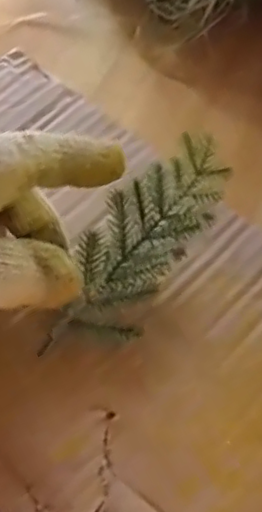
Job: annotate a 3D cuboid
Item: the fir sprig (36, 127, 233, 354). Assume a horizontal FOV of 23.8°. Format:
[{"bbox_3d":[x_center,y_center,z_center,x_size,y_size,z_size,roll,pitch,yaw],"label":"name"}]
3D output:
[{"bbox_3d":[0.004,-0.004,0.297,0.041,0.032,0.120,36,85,18],"label":"fir sprig"}]

